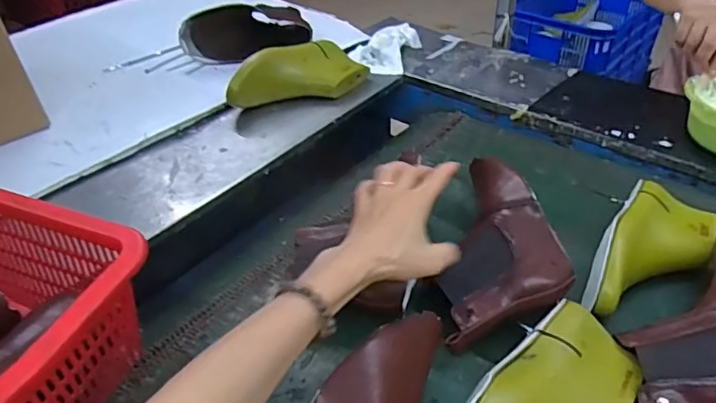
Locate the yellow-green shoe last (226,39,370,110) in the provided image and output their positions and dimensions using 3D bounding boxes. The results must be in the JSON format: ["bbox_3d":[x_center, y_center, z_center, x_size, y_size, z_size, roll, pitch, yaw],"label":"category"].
[{"bbox_3d":[-0.106,-0.222,0.950,0.253,0.082,0.102,-26,43,-24],"label":"yellow-green shoe last"}]

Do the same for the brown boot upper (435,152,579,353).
[{"bbox_3d":[0.177,0.045,0.631,0.139,0.083,0.263,9,41,17],"label":"brown boot upper"}]

